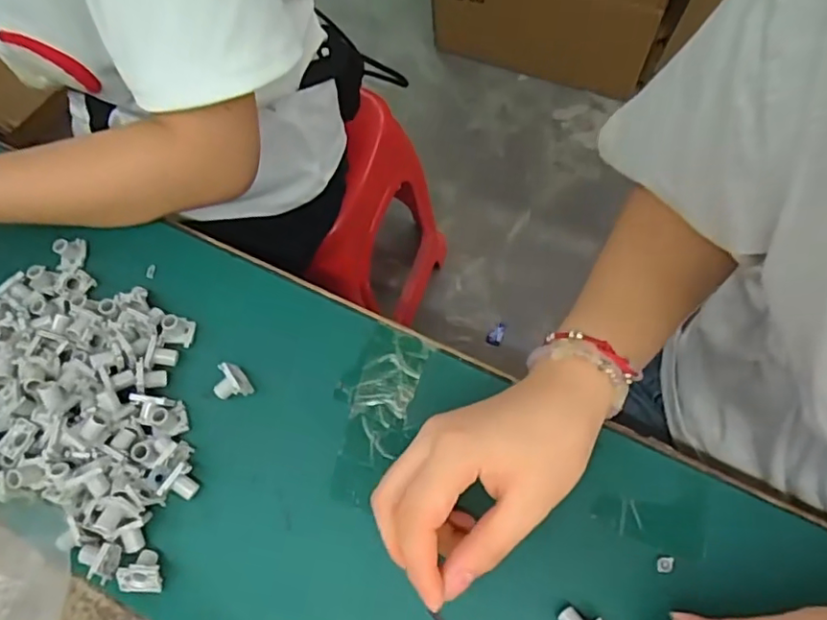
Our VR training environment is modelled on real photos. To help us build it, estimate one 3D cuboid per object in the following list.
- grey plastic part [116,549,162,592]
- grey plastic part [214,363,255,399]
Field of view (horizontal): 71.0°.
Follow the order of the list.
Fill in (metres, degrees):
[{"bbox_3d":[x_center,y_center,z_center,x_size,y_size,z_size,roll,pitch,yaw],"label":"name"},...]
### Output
[{"bbox_3d":[-0.143,0.138,0.307,0.021,0.014,0.020,2,68,5],"label":"grey plastic part"},{"bbox_3d":[-0.110,0.044,0.347,0.019,0.016,0.020,-35,70,-10],"label":"grey plastic part"}]

